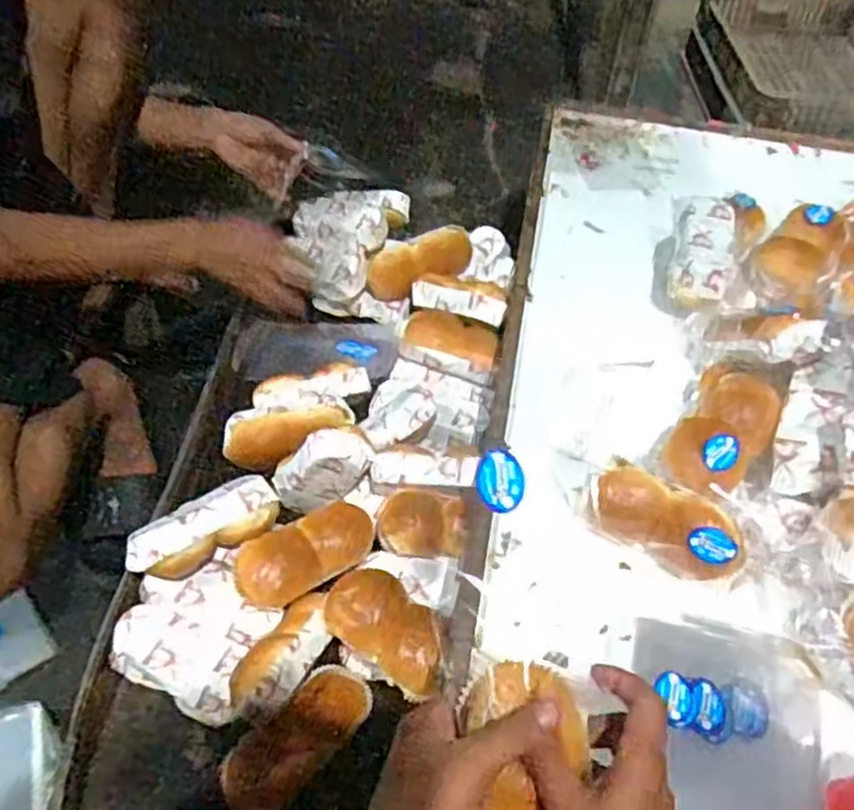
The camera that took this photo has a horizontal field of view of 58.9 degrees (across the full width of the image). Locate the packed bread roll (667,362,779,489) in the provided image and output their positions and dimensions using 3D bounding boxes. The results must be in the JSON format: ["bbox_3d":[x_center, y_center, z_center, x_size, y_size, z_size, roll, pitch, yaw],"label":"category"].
[{"bbox_3d":[0.282,0.032,0.726,0.080,0.067,0.154,27,52,19],"label":"packed bread roll"}]

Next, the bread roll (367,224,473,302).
[{"bbox_3d":[-0.007,-0.190,1.011,0.153,0.062,0.048,-25,53,-5],"label":"bread roll"}]

